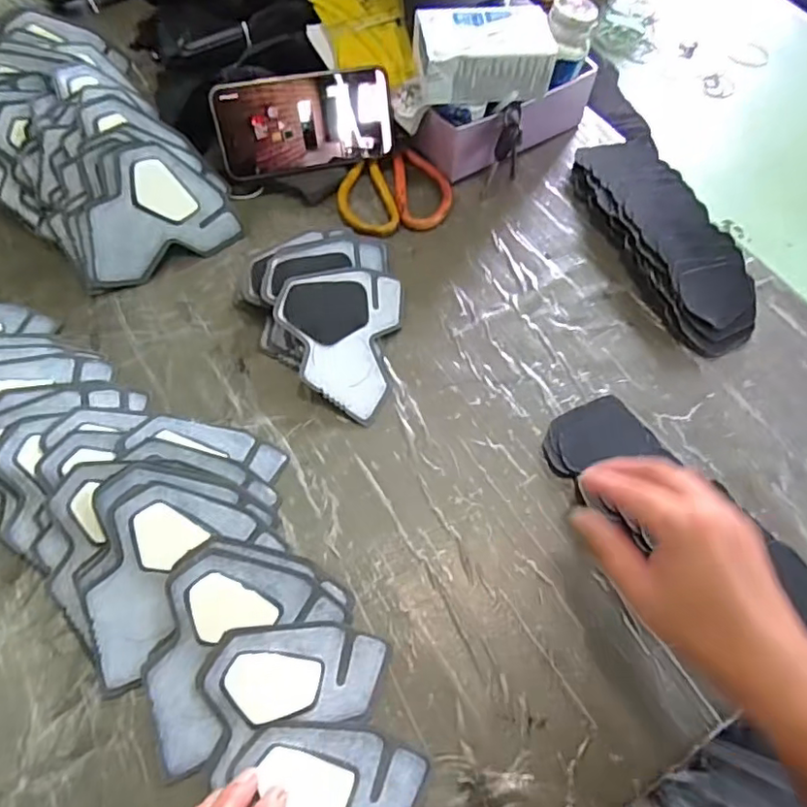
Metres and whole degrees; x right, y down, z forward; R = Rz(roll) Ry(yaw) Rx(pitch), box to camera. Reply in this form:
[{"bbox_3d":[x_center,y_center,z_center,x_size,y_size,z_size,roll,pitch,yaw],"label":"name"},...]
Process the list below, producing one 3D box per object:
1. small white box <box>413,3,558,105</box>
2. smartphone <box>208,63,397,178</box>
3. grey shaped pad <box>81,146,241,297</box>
[{"bbox_3d":[0.064,-0.291,0.489,0.113,0.047,0.068,-8,62,-8],"label":"small white box"},{"bbox_3d":[-0.086,-0.250,0.522,0.154,0.077,0.011,-13,35,-10],"label":"smartphone"},{"bbox_3d":[-0.215,-0.159,0.493,0.128,0.091,0.008,-29,23,-16],"label":"grey shaped pad"}]

